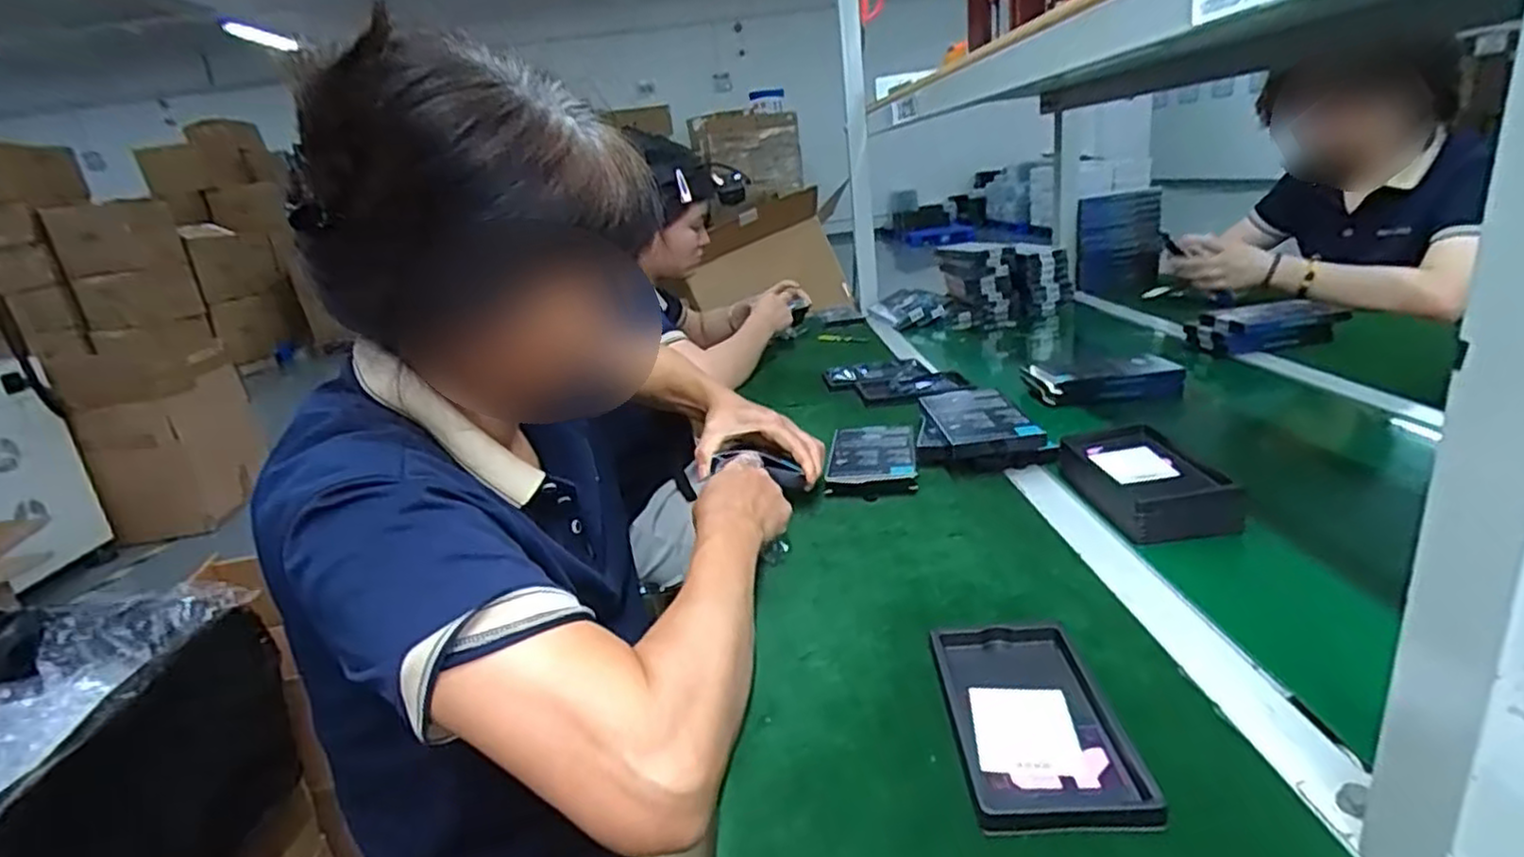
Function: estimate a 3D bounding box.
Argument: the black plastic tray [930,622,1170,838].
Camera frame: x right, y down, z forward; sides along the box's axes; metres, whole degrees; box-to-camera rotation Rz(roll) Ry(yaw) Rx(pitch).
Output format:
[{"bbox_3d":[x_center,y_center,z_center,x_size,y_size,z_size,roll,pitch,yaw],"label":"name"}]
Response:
[{"bbox_3d":[0.161,0.170,0.433,0.094,0.014,0.158,-4,20,6],"label":"black plastic tray"}]

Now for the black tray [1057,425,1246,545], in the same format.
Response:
[{"bbox_3d":[0.357,0.046,0.678,0.106,0.039,0.177,-6,20,2],"label":"black tray"}]

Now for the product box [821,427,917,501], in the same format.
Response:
[{"bbox_3d":[0.123,0.035,0.817,0.093,0.022,0.166,-3,20,11],"label":"product box"}]

